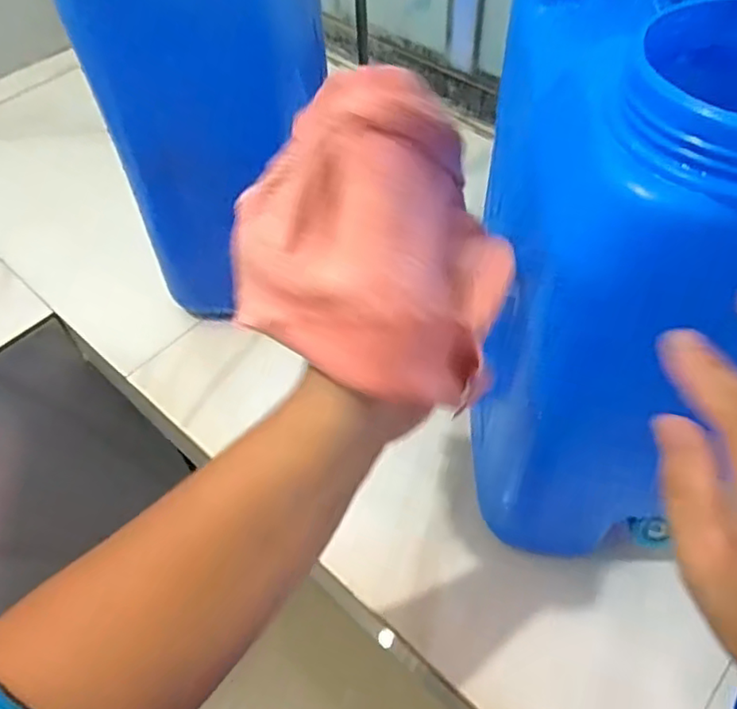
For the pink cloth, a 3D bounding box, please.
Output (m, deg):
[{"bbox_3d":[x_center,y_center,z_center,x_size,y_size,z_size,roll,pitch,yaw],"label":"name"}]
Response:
[{"bbox_3d":[0.011,-0.048,0.283,0.134,0.100,0.116,-22,56,-13],"label":"pink cloth"}]

